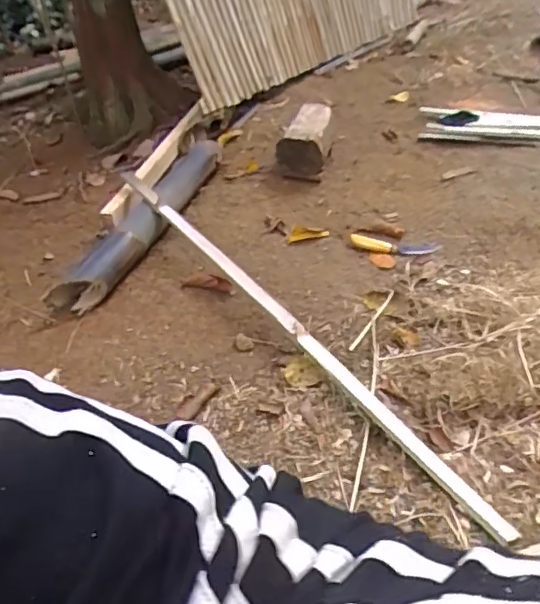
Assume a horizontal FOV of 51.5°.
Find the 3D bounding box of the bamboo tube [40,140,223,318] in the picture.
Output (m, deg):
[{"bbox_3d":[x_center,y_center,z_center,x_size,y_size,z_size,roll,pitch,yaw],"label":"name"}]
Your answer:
[{"bbox_3d":[-0.296,-0.223,1.384,0.141,0.102,0.728,8,39,14],"label":"bamboo tube"}]

